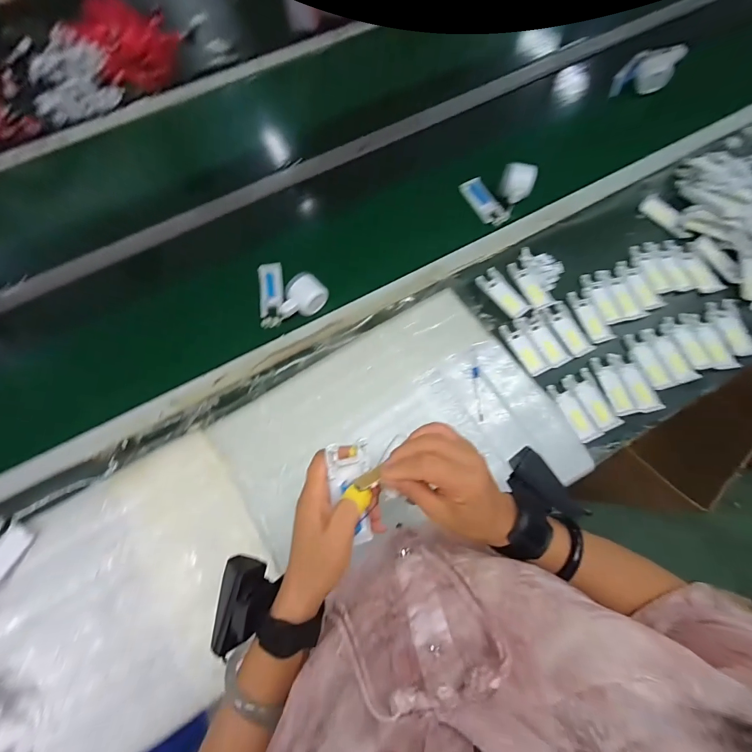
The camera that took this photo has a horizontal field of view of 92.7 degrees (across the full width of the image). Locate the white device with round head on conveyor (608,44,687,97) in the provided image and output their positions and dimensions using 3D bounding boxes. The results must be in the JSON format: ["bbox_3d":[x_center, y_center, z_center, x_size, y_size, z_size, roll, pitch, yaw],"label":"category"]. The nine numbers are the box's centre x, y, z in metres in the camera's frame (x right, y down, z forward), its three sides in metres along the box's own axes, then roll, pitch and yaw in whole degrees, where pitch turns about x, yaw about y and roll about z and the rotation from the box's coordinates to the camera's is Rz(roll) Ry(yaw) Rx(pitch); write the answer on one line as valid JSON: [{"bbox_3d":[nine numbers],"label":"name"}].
[{"bbox_3d":[0.590,-0.664,0.782,0.100,0.069,0.098,0,73,1],"label":"white device with round head on conveyor"}]

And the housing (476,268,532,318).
[{"bbox_3d":[0.238,-0.154,0.671,0.043,0.012,0.107,-37,77,-12],"label":"housing"}]

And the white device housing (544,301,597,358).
[{"bbox_3d":[0.346,-0.083,0.645,0.042,0.010,0.103,-27,75,-10],"label":"white device housing"}]

